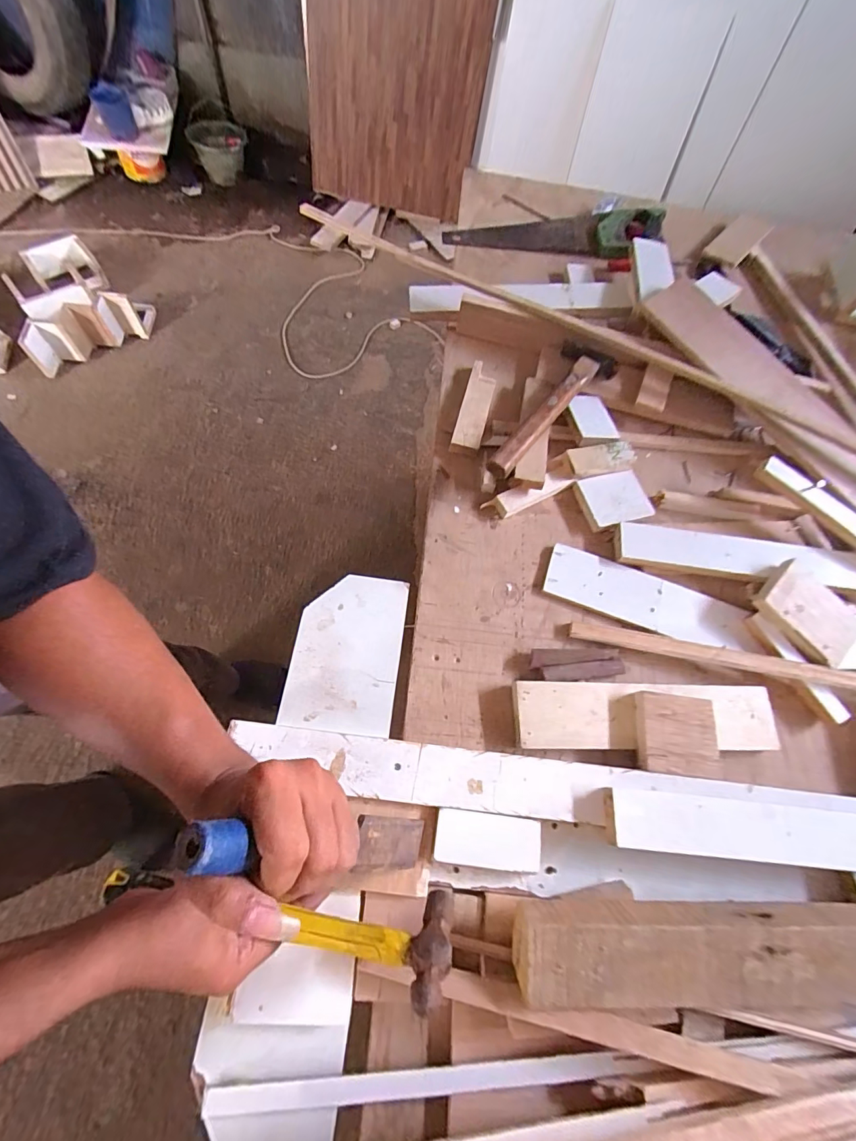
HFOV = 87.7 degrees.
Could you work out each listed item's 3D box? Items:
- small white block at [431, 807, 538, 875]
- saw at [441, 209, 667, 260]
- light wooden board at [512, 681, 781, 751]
[{"bbox_3d":[0.055,0.256,0.424,0.097,0.023,0.043,7,63,0],"label":"small white block"},{"bbox_3d":[0.265,-0.678,0.894,0.454,0.035,0.170,-1,63,-4],"label":"saw"},{"bbox_3d":[0.246,0.162,0.495,0.298,0.014,0.069,2,63,-3],"label":"light wooden board"}]

